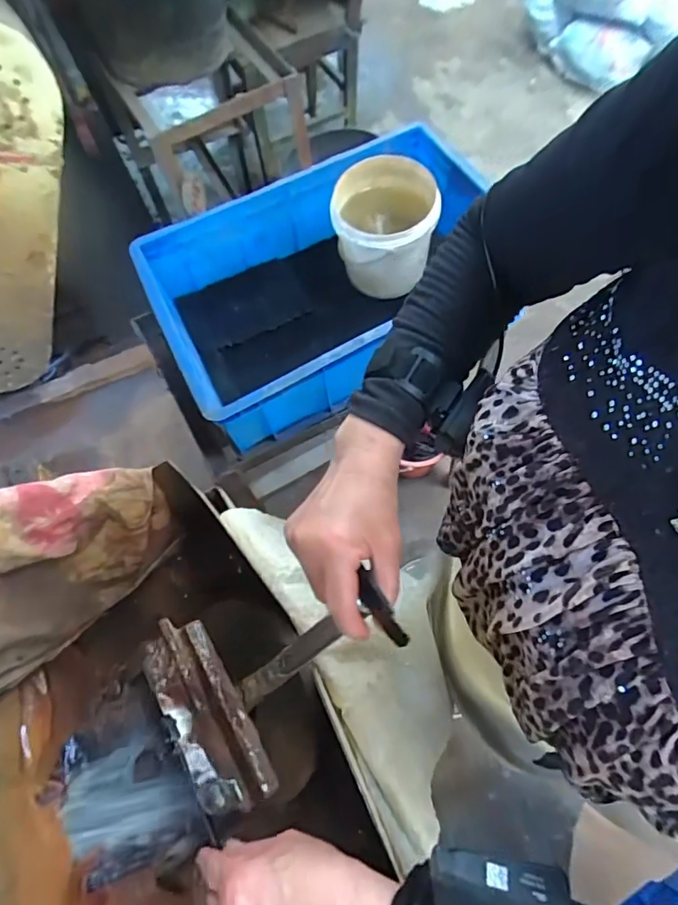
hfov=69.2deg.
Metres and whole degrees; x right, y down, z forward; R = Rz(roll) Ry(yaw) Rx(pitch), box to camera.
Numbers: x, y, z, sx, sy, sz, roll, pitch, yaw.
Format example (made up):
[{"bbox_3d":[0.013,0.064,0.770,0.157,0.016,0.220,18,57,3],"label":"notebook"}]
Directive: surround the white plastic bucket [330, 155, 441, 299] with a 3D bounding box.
[{"bbox_3d":[0.075,-0.349,0.795,0.153,0.155,0.162,-1,66,3],"label":"white plastic bucket"}]

